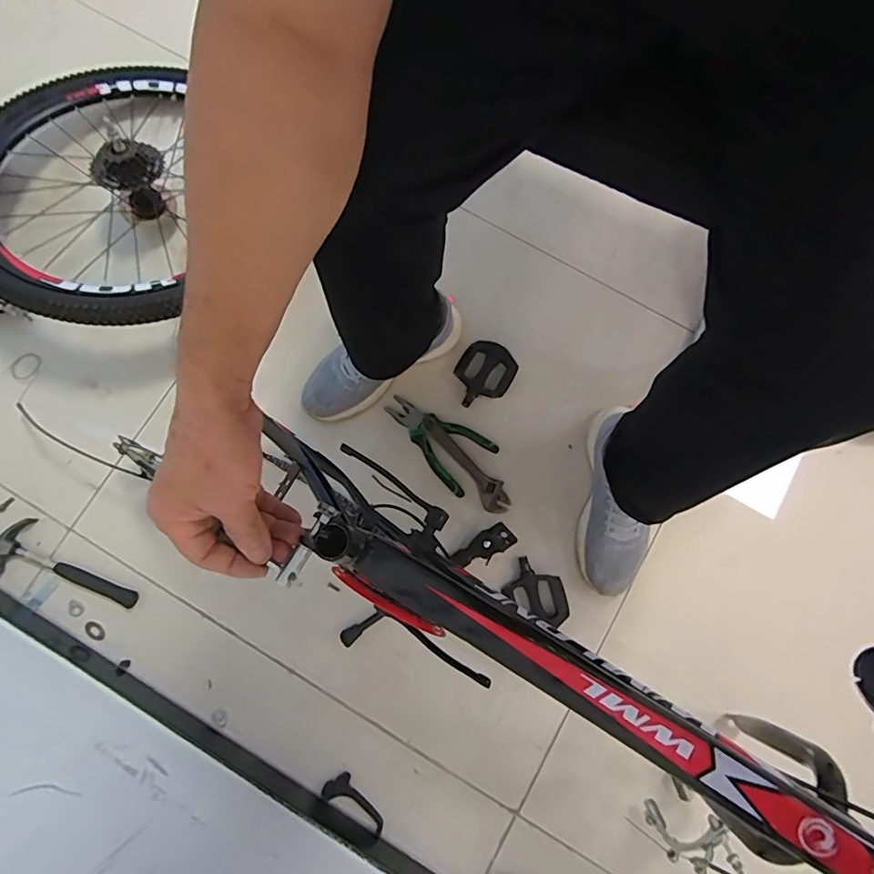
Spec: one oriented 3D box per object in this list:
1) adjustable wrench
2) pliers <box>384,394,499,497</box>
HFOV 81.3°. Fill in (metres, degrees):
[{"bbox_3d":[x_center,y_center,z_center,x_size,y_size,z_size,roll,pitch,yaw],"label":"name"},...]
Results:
[{"bbox_3d":[0.043,0.043,0.813,0.042,0.019,0.192,-43,83,-8],"label":"adjustable wrench"},{"bbox_3d":[-0.003,-0.001,0.818,0.183,0.020,0.100,39,81,6],"label":"pliers"}]

